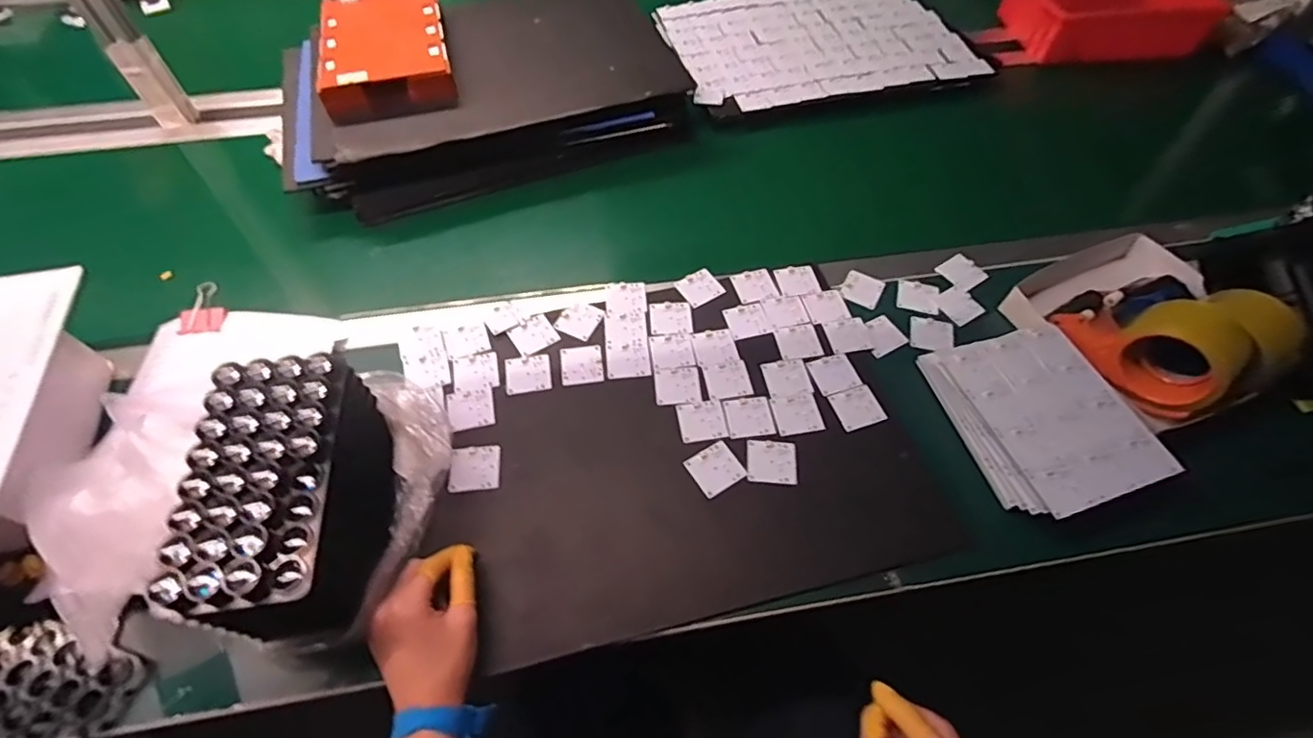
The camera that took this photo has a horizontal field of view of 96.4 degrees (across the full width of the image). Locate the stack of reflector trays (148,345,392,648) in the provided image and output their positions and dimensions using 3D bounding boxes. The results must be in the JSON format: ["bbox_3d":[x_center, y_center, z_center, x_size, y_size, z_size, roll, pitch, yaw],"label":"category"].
[{"bbox_3d":[-0.293,0.114,0.490,0.110,0.147,0.202,-9,56,-7],"label":"stack of reflector trays"}]

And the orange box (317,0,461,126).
[{"bbox_3d":[-0.388,-0.456,0.844,0.174,0.056,0.246,-14,57,-10],"label":"orange box"}]

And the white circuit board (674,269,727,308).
[{"bbox_3d":[0.053,-0.101,0.719,0.046,0.006,0.046,-30,61,-19],"label":"white circuit board"}]

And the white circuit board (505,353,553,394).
[{"bbox_3d":[-0.141,0.004,0.648,0.048,0.004,0.047,-9,56,-7],"label":"white circuit board"}]

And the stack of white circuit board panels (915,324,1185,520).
[{"bbox_3d":[0.386,0.048,0.598,0.145,0.057,0.200,-13,57,-9],"label":"stack of white circuit board panels"}]

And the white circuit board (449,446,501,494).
[{"bbox_3d":[-0.181,0.099,0.587,0.047,0.004,0.047,-5,56,-4],"label":"white circuit board"}]

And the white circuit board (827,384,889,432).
[{"bbox_3d":[0.215,0.041,0.628,0.050,0.004,0.046,-16,57,-11],"label":"white circuit board"}]

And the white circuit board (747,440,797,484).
[{"bbox_3d":[0.117,0.092,0.594,0.049,0.004,0.045,3,55,1],"label":"white circuit board"}]

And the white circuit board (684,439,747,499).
[{"bbox_3d":[0.060,0.099,0.591,0.048,0.004,0.047,-27,60,-18],"label":"white circuit board"}]

